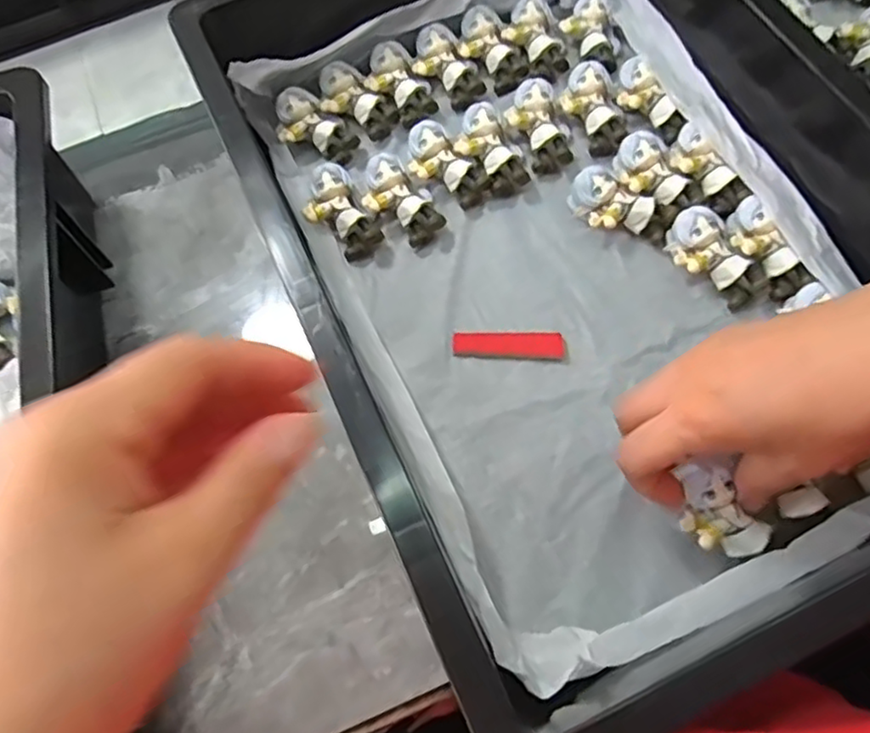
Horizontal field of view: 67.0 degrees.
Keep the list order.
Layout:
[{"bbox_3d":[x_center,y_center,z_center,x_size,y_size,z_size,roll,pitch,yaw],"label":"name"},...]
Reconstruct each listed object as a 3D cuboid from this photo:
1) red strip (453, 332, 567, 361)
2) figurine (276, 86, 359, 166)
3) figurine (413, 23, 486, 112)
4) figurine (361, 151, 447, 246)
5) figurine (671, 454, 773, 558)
[{"bbox_3d":[0.043,-0.013,0.379,0.063,0.004,0.016,2,68,4],"label":"red strip"},{"bbox_3d":[-0.080,-0.153,0.425,0.053,0.019,0.036,41,75,17],"label":"figurine"},{"bbox_3d":[0.007,-0.199,0.440,0.035,0.023,0.052,-31,69,-9],"label":"figurine"},{"bbox_3d":[-0.022,-0.101,0.400,0.035,0.019,0.058,-38,88,-12],"label":"figurine"},{"bbox_3d":[0.132,0.070,0.307,0.031,0.019,0.046,-37,75,-12],"label":"figurine"}]

